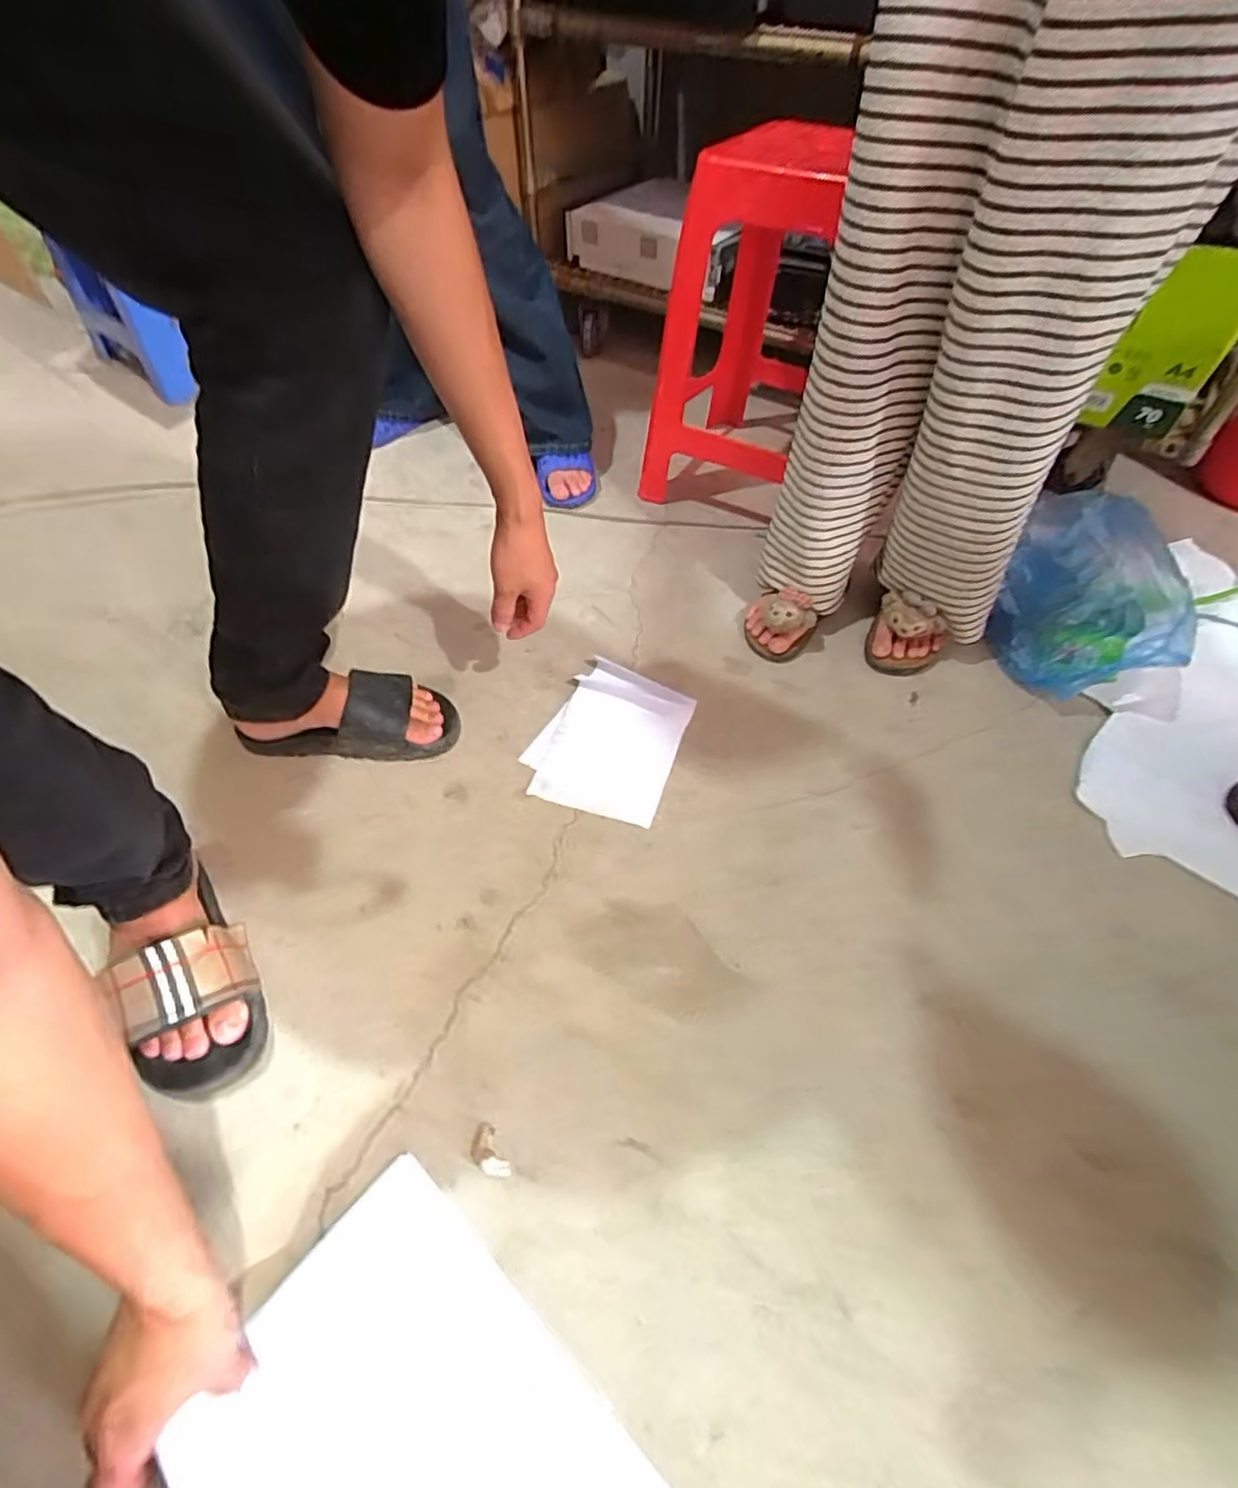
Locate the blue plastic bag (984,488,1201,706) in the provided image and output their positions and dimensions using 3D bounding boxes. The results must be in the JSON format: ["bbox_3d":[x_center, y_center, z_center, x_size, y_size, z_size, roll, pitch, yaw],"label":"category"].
[{"bbox_3d":[0.593,-0.185,0.834,0.172,0.174,0.255,19,55,15],"label":"blue plastic bag"}]

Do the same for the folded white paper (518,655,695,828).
[{"bbox_3d":[-0.011,-0.009,0.786,0.162,0.019,0.207,16,54,12],"label":"folded white paper"}]

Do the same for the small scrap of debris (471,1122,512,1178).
[{"bbox_3d":[-0.106,0.330,0.524,0.024,0.006,0.043,-26,56,-18],"label":"small scrap of debris"}]

